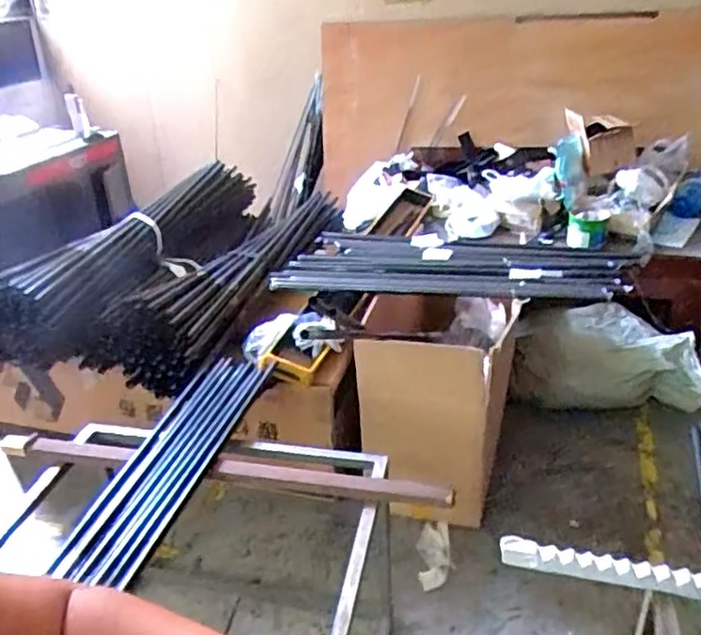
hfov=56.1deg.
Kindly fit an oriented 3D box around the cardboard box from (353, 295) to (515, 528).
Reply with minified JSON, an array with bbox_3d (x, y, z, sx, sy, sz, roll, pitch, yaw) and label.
[{"bbox_3d":[0.246,0.244,1.864,0.388,0.575,0.356,4,29,14],"label":"cardboard box"}]

